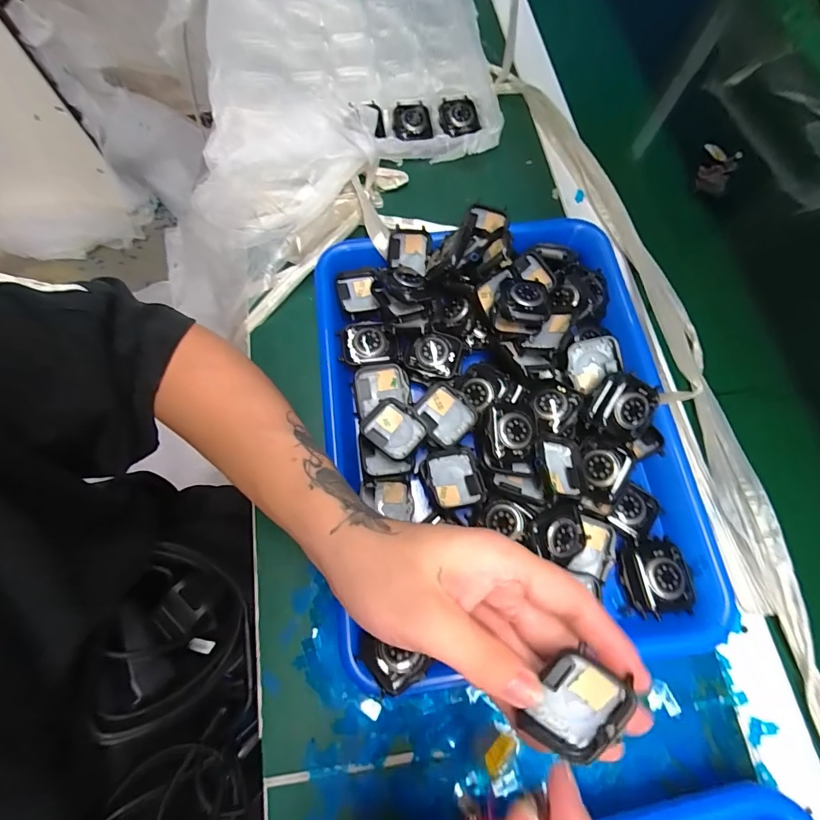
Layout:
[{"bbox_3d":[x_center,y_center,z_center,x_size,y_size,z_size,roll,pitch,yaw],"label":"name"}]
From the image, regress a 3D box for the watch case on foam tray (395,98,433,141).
[{"bbox_3d":[0.003,-0.293,0.435,0.037,0.010,0.052,-7,70,-2],"label":"watch case on foam tray"}]

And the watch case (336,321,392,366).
[{"bbox_3d":[-0.036,-0.054,0.330,0.038,0.009,0.035,-10,70,-4],"label":"watch case"}]

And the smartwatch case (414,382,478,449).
[{"bbox_3d":[0.027,0.004,0.315,0.037,0.010,0.042,-40,74,5],"label":"smartwatch case"}]

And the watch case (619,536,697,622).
[{"bbox_3d":[0.165,0.112,0.284,0.040,0.017,0.045,-6,70,-2],"label":"watch case"}]

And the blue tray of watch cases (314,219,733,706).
[{"bbox_3d":[0.067,0.002,0.313,0.256,0.052,0.329,-7,70,-2],"label":"blue tray of watch cases"}]

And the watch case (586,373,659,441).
[{"bbox_3d":[0.150,-0.001,0.300,0.041,0.014,0.045,20,95,15],"label":"watch case"}]

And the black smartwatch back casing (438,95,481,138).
[{"bbox_3d":[0.050,-0.303,0.440,0.039,0.011,0.053,-4,70,-1],"label":"black smartwatch back casing"}]

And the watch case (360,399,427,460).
[{"bbox_3d":[-0.011,0.014,0.308,0.044,0.011,0.035,36,74,12],"label":"watch case"}]

